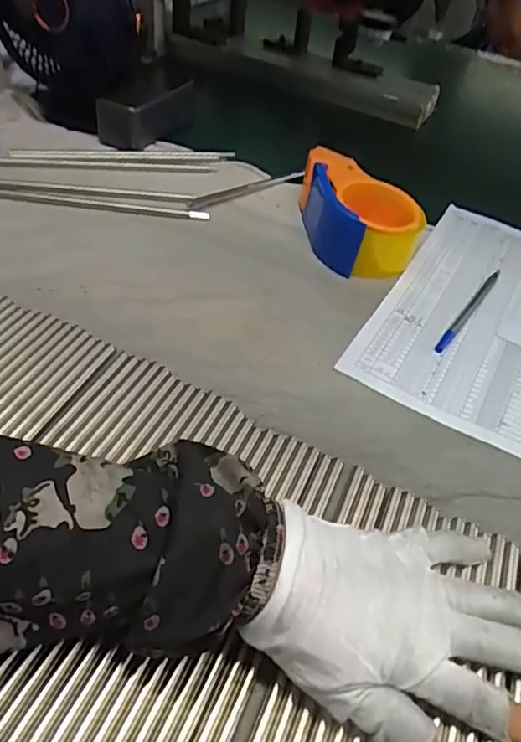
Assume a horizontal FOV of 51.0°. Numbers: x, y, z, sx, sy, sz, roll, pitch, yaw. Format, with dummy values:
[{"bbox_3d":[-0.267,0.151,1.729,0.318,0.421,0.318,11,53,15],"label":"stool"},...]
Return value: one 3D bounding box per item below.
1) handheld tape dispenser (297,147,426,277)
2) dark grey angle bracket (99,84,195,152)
[{"bbox_3d":[0.095,-0.153,0.520,0.093,0.060,0.134,-4,46,-13],"label":"handheld tape dispenser"},{"bbox_3d":[-0.125,-0.307,0.633,0.059,0.055,0.132,24,49,15],"label":"dark grey angle bracket"}]

